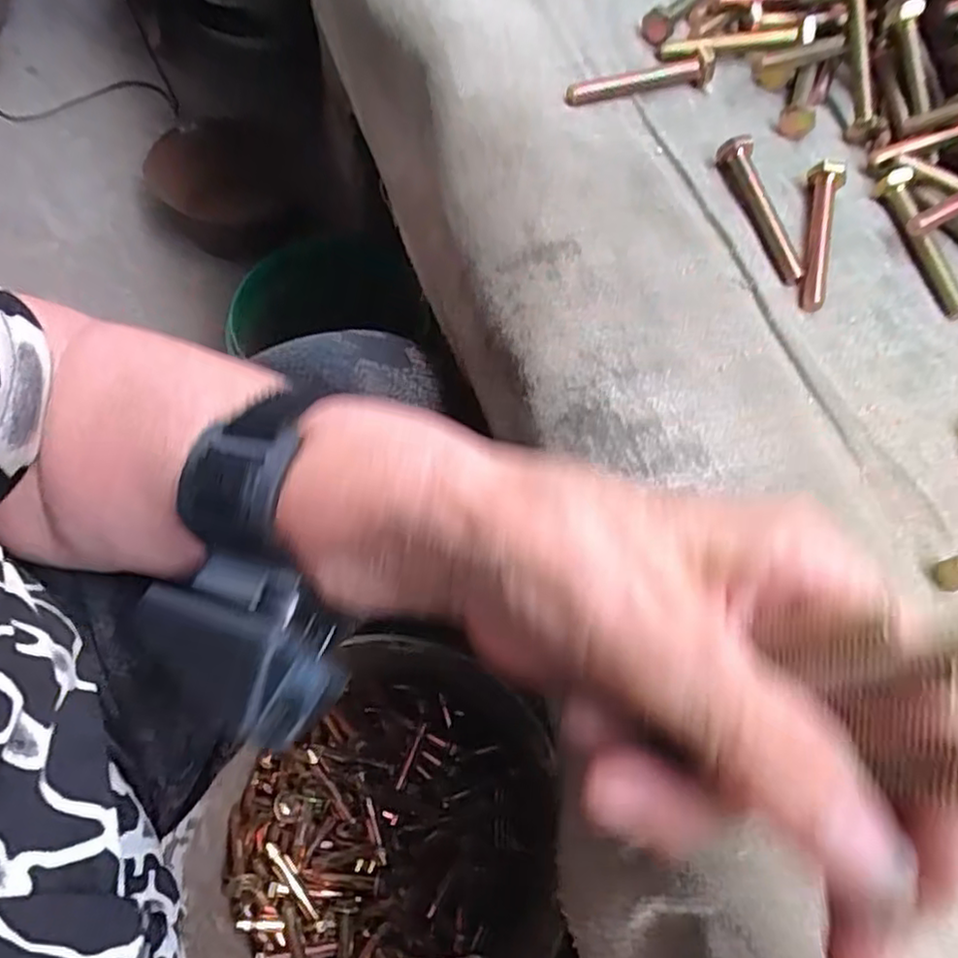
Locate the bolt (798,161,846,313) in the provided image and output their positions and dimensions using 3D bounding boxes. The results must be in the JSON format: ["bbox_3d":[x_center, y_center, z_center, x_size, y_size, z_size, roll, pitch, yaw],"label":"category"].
[{"bbox_3d":[0.133,-0.095,0.261,0.012,0.014,0.065,15,64,1],"label":"bolt"}]

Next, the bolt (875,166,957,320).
[{"bbox_3d":[0.174,-0.093,0.263,0.013,0.011,0.065,-8,66,-10],"label":"bolt"}]

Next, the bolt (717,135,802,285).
[{"bbox_3d":[0.113,-0.108,0.263,0.014,0.013,0.068,-12,67,-12],"label":"bolt"}]

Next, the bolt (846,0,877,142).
[{"bbox_3d":[0.166,-0.179,0.292,0.011,0.012,0.064,3,83,-2],"label":"bolt"}]

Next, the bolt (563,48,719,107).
[{"bbox_3d":[0.071,-0.168,0.286,0.071,0.012,0.014,-22,69,-16],"label":"bolt"}]

